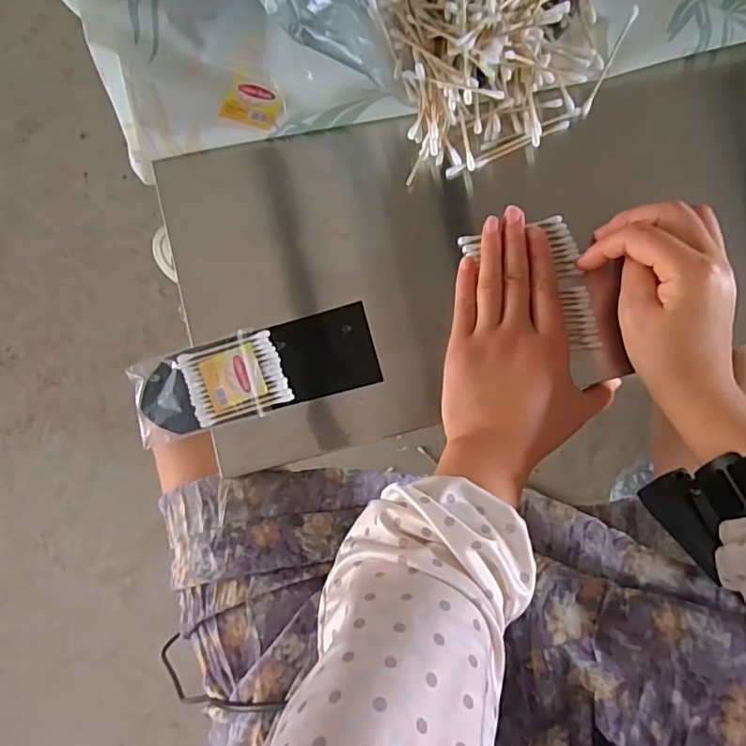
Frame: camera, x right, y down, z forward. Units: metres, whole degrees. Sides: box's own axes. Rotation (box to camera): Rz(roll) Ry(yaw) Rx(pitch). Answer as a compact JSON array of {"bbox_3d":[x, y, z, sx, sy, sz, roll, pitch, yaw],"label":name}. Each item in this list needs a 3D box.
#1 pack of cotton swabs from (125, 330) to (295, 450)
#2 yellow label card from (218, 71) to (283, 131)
[{"bbox_3d":[-0.122,0.009,0.393,0.114,0.007,0.061,-16,84,5],"label":"pack of cotton swabs"},{"bbox_3d":[-0.089,-0.201,0.400,0.044,0.007,0.034,25,95,8],"label":"yellow label card"}]

